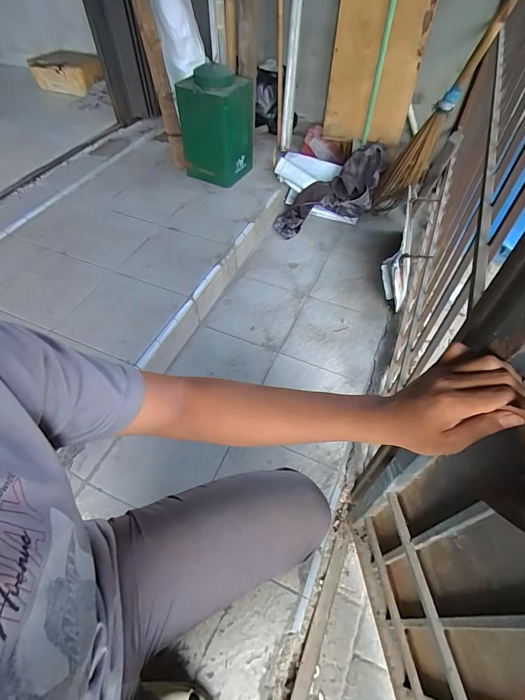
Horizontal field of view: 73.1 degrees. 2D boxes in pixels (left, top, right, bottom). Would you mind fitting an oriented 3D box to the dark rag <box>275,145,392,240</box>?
[{"bbox_3d":[0.326,-0.689,1.596,0.595,0.132,0.248,-30,60,7],"label":"dark rag"}]

